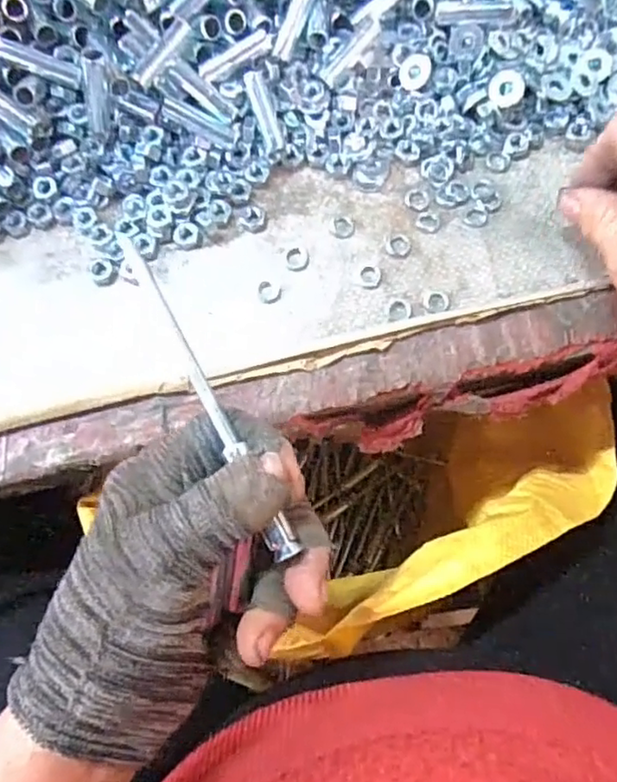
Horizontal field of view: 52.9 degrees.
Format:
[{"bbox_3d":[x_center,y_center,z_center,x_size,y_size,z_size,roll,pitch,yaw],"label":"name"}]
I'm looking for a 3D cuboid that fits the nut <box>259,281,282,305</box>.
[{"bbox_3d":[-0.021,-0.053,0.335,0.013,0.004,0.012,-1,74,2],"label":"nut"}]

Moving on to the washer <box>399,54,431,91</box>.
[{"bbox_3d":[0.060,-0.180,0.349,0.017,0.004,0.019,1,97,11],"label":"washer"}]

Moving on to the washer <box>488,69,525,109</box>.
[{"bbox_3d":[0.109,-0.166,0.340,0.019,0.004,0.020,1,95,7],"label":"washer"}]

